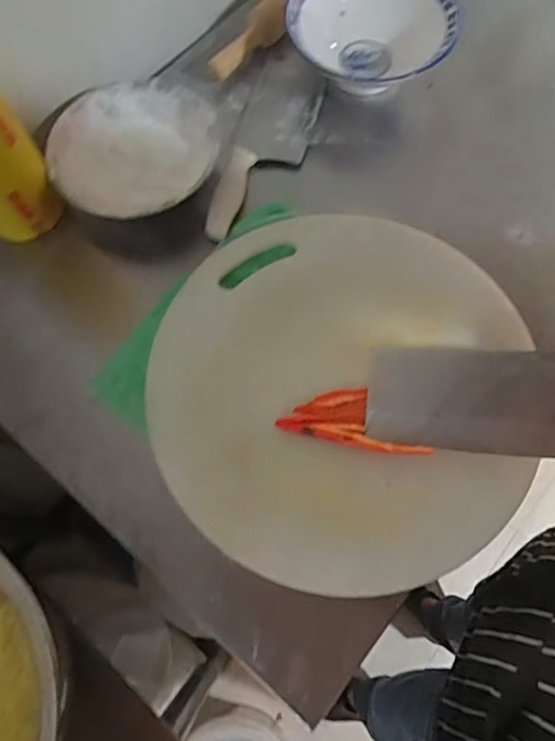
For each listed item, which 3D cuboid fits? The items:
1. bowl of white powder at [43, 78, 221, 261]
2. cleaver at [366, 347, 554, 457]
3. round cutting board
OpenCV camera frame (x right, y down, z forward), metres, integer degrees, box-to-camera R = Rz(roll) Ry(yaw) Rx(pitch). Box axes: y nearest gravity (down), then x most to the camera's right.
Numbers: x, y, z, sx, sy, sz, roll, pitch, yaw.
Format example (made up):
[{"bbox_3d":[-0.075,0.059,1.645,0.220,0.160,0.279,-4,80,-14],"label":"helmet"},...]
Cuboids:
[{"bbox_3d":[-0.154,-0.225,0.604,0.178,0.093,0.178,-1,69,2],"label":"bowl of white powder"},{"bbox_3d":[0.233,0.023,0.445,0.304,0.019,0.095,-1,66,19],"label":"cleaver"},{"bbox_3d":[0.053,0.006,0.498,0.335,0.037,0.362,1,68,-2],"label":"round cutting board"}]

